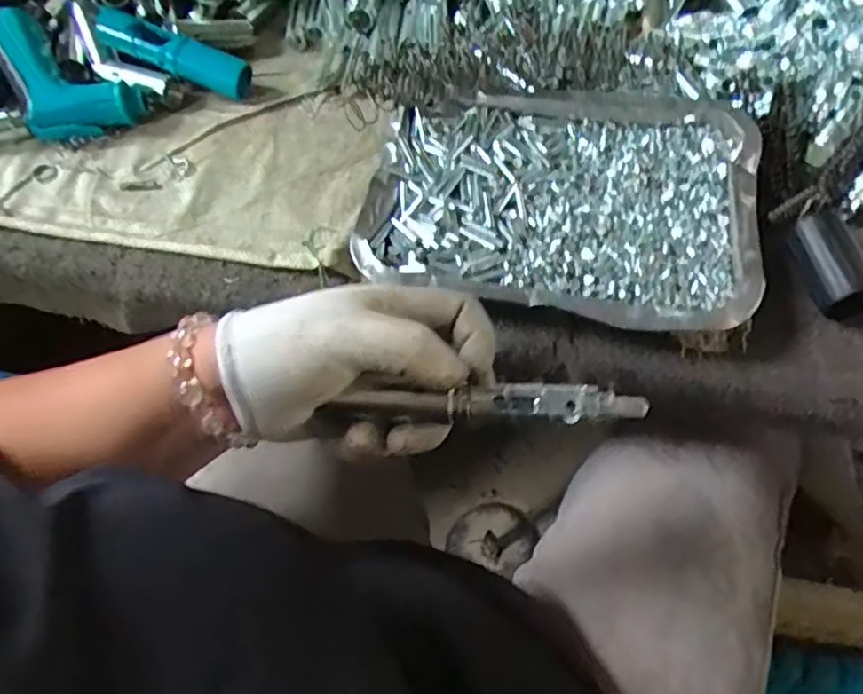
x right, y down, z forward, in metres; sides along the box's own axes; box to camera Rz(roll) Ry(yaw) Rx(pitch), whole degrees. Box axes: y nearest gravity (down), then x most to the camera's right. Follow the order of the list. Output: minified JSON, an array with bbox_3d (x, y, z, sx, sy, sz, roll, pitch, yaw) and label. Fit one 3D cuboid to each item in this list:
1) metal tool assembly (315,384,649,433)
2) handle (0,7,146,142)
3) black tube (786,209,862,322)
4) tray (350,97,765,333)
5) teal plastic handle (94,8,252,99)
[{"bbox_3d":[0.028,0.027,0.304,0.140,0.011,0.015,-2,62,4],"label":"metal tool assembly"},{"bbox_3d":[-0.297,-0.214,0.495,0.132,0.031,0.076,44,71,6],"label":"handle"},{"bbox_3d":[0.247,-0.051,0.401,0.033,0.030,0.066,-7,62,-1],"label":"black tube"},{"bbox_3d":[0.083,-0.098,0.430,0.248,0.025,0.172,8,62,7],"label":"tray"},{"bbox_3d":[-0.207,-0.236,0.507,0.125,0.028,0.033,22,64,-3],"label":"teal plastic handle"}]

